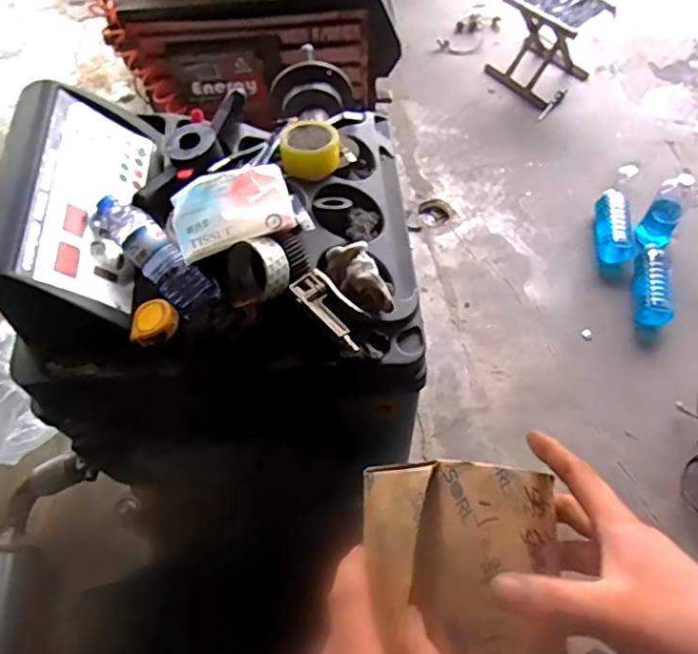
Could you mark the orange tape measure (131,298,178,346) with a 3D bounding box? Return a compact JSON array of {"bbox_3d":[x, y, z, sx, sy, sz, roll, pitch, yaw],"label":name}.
[{"bbox_3d":[-0.259,-0.007,0.792,0.063,0.024,0.059,-15,58,-7],"label":"orange tape measure"}]

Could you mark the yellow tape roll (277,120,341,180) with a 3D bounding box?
[{"bbox_3d":[-0.060,-0.282,0.944,0.093,0.041,0.093,-1,61,2],"label":"yellow tape roll"}]

